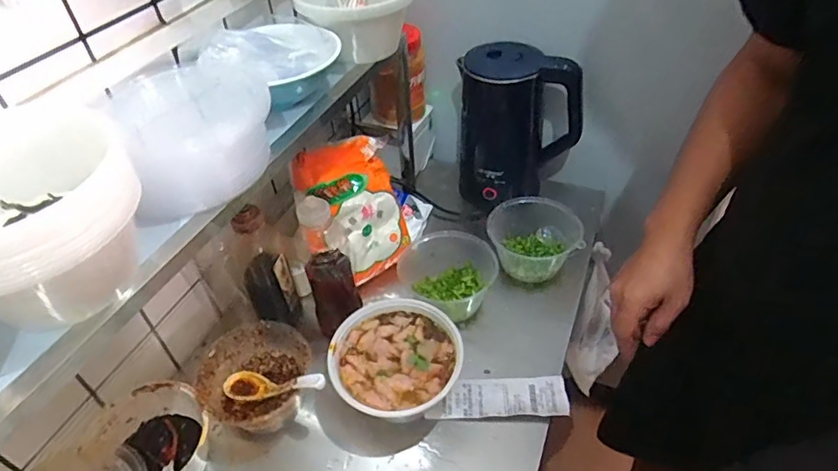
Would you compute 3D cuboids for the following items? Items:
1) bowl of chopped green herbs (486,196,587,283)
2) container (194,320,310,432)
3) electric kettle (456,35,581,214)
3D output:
[{"bbox_3d":[0.192,0.014,0.886,0.142,0.086,0.145,-2,43,2],"label":"bowl of chopped green herbs"},{"bbox_3d":[-0.213,0.191,0.710,0.143,0.075,0.133,-11,43,-7],"label":"container"},{"bbox_3d":[0.171,-0.171,0.941,0.190,0.293,0.141,-19,45,-16],"label":"electric kettle"}]

